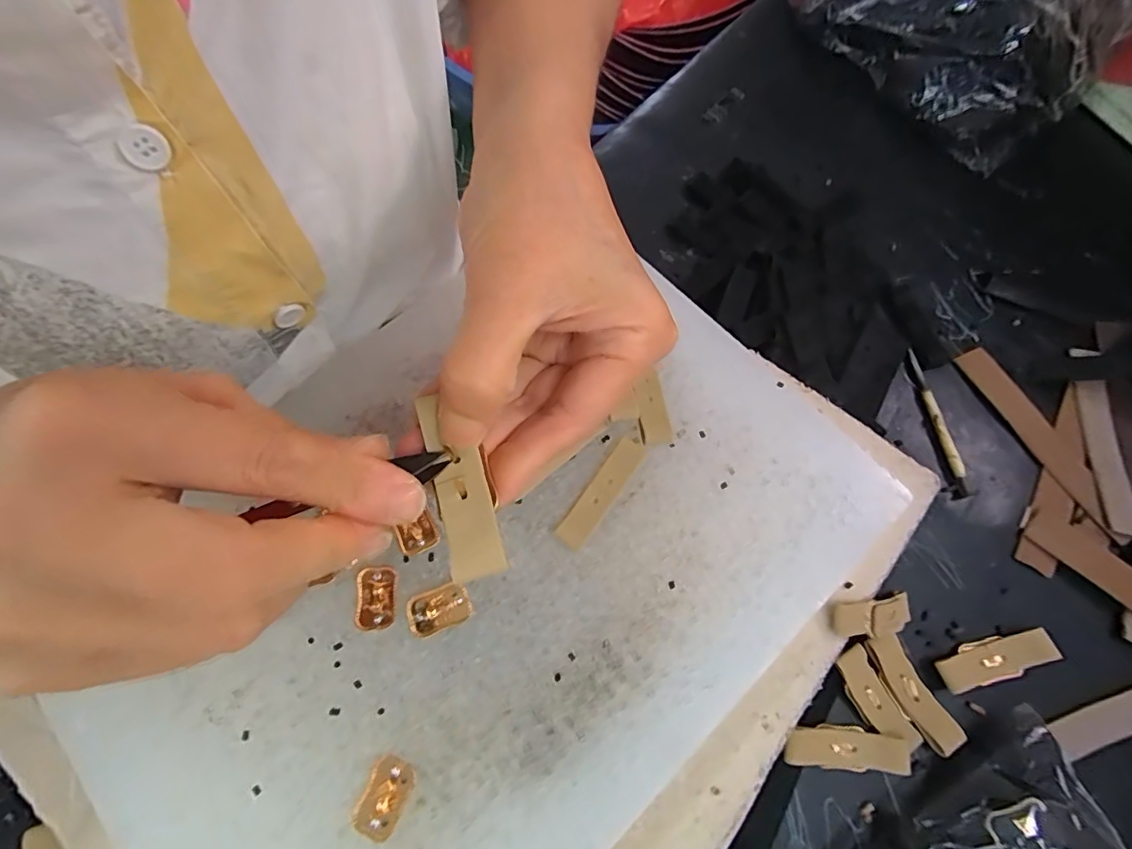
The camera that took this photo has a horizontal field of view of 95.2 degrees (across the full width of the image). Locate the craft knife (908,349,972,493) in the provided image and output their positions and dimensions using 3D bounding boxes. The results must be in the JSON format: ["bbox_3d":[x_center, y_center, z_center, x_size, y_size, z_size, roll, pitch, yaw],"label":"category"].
[{"bbox_3d":[0.225,-0.003,0.312,0.006,0.007,0.091,-8,70,-3],"label":"craft knife"}]

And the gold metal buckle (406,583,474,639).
[{"bbox_3d":[-0.057,0.084,0.234,0.028,0.005,0.018,-21,71,-8],"label":"gold metal buckle"}]

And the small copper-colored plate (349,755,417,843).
[{"bbox_3d":[-0.074,0.151,0.209,0.018,0.005,0.027,22,71,8],"label":"small copper-colored plate"}]

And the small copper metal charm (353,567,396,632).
[{"bbox_3d":[-0.087,0.079,0.235,0.018,0.004,0.026,-4,70,-1],"label":"small copper metal charm"}]

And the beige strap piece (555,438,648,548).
[{"bbox_3d":[0.017,0.034,0.253,0.015,0.005,0.060,34,73,12],"label":"beige strap piece"}]

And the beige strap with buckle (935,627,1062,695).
[{"bbox_3d":[0.220,0.120,0.266,0.059,0.005,0.020,-16,53,1],"label":"beige strap with buckle"}]

